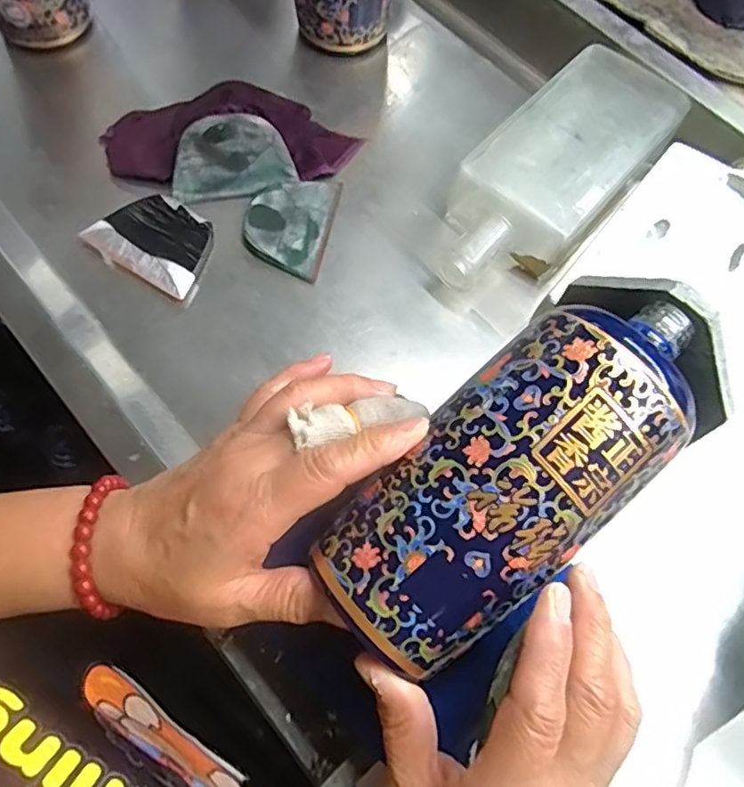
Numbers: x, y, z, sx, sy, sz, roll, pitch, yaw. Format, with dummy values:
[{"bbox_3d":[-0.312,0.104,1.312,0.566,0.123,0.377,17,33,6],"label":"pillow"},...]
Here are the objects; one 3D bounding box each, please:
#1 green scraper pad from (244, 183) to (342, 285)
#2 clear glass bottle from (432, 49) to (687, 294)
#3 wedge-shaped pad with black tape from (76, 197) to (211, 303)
[{"bbox_3d":[-0.057,-0.120,0.421,0.057,0.010,0.081,11,70,3],"label":"green scraper pad"},{"bbox_3d":[0.127,-0.152,0.426,0.094,0.049,0.231,39,67,13],"label":"clear glass bottle"},{"bbox_3d":[-0.146,-0.104,0.411,0.082,0.008,0.060,29,72,9],"label":"wedge-shaped pad with black tape"}]

